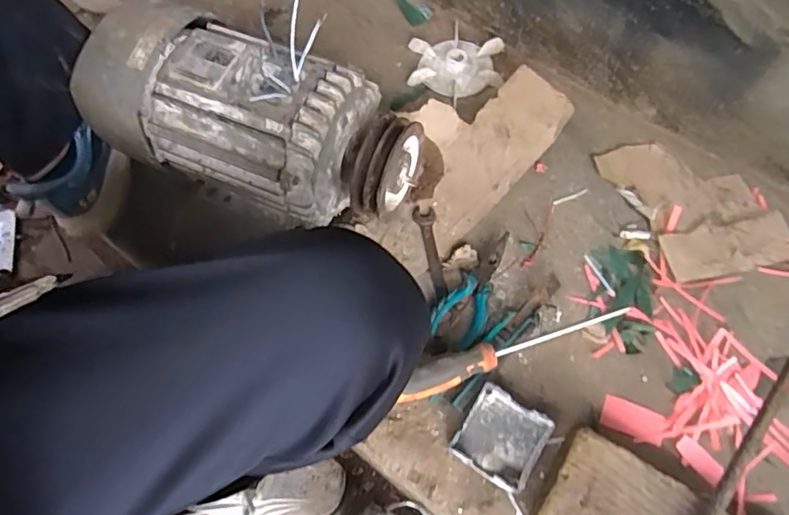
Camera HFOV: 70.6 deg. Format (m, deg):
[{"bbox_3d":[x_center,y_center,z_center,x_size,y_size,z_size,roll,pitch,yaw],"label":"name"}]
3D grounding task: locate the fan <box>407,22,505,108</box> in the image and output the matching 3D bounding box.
[{"bbox_3d":[0.082,-0.260,0.738,0.128,0.022,0.117,-1,64,2],"label":"fan"}]

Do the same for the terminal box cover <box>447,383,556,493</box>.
[{"bbox_3d":[0.100,0.170,0.523,0.072,0.033,0.071,30,69,16],"label":"terminal box cover"}]

